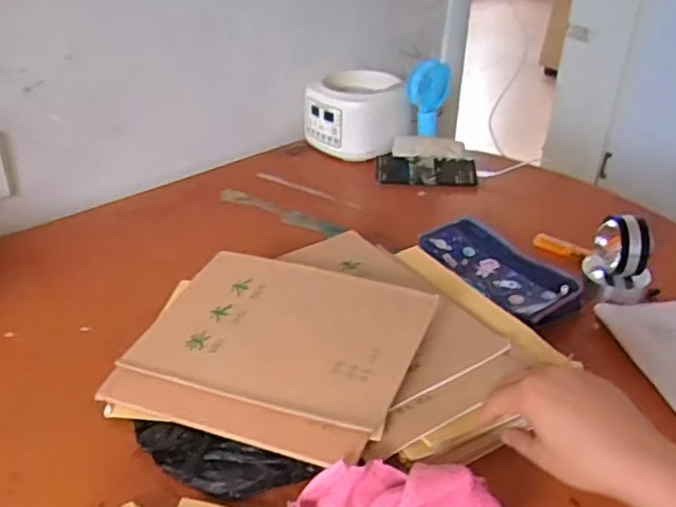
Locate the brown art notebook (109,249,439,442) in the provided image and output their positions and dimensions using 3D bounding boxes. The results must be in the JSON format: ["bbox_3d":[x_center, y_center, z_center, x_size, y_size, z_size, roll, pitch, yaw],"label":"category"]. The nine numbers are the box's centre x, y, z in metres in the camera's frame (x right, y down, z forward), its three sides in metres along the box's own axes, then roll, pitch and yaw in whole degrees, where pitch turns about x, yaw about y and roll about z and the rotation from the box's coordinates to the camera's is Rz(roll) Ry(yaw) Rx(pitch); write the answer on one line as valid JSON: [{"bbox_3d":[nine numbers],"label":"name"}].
[{"bbox_3d":[-0.053,0.070,0.610,0.254,0.009,0.173,10,41,22],"label":"brown art notebook"}]

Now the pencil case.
[{"bbox_3d":[0.182,0.019,0.740,0.089,0.030,0.187,-19,37,-29],"label":"pencil case"}]

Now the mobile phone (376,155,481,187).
[{"bbox_3d":[0.132,-0.126,0.971,0.150,0.011,0.070,4,45,8],"label":"mobile phone"}]

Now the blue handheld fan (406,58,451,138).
[{"bbox_3d":[0.139,-0.234,1.003,0.065,0.131,0.028,3,32,3],"label":"blue handheld fan"}]

